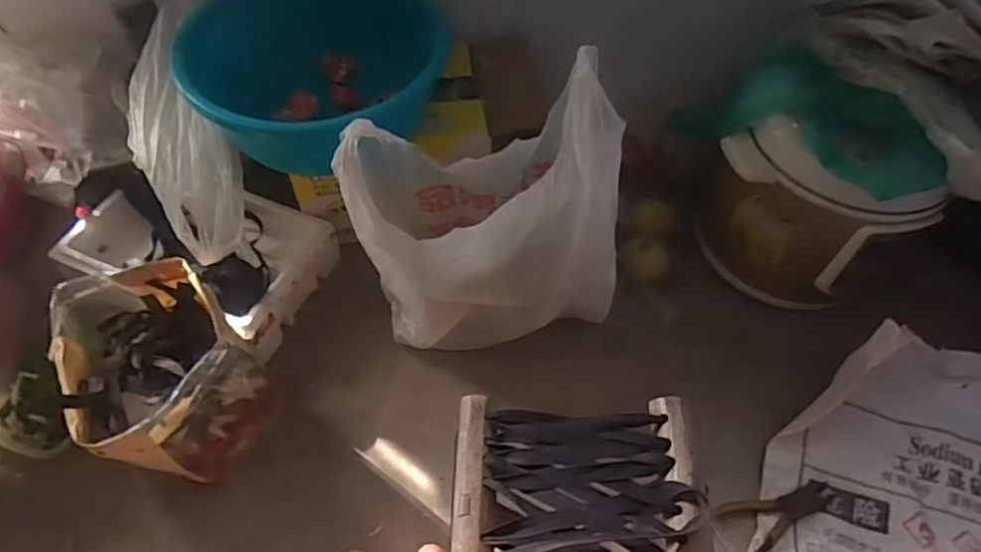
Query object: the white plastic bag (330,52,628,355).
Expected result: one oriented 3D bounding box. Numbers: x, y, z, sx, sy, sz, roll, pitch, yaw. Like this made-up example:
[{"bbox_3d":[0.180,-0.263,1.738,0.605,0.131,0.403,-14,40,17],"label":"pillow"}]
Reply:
[{"bbox_3d":[-0.008,-0.073,0.745,0.293,0.333,0.161,-8,55,-9],"label":"white plastic bag"}]

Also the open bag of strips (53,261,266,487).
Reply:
[{"bbox_3d":[-0.340,0.116,0.711,0.159,0.202,0.199,-24,59,-19],"label":"open bag of strips"}]

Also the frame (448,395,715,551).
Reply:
[{"bbox_3d":[0.068,0.214,0.471,0.193,0.035,0.261,3,54,-2],"label":"frame"}]

